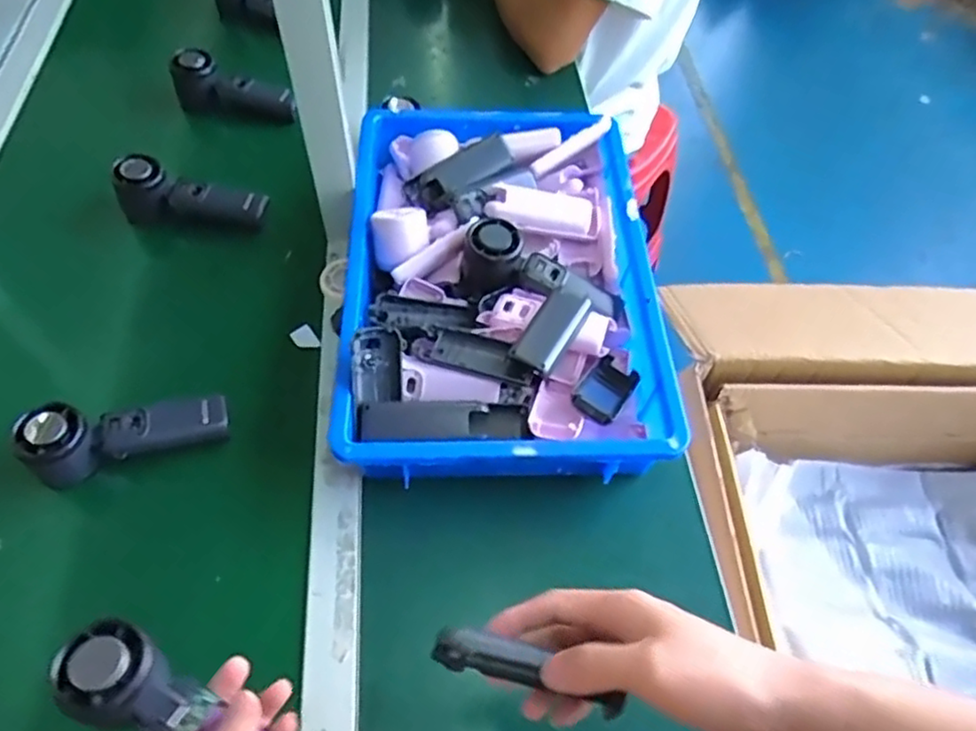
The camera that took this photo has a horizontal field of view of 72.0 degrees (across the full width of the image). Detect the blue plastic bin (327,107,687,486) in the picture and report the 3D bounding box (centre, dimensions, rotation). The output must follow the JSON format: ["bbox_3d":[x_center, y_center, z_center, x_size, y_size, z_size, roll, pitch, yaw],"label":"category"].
[{"bbox_3d":[0.010,-0.085,0.674,0.294,0.092,0.421,0,57,-4],"label":"blue plastic bin"}]

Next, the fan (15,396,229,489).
[{"bbox_3d":[-0.312,0.058,0.589,0.163,0.063,0.047,-9,58,-10],"label":"fan"}]

